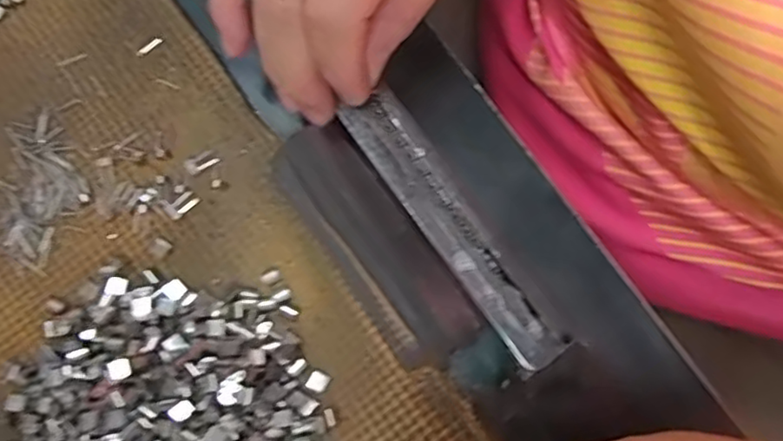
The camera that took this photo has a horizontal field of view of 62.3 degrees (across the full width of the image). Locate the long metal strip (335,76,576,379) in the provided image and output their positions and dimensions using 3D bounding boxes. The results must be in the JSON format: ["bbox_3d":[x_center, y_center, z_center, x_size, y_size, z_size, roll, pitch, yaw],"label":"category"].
[{"bbox_3d":[0.022,0.001,0.234,0.020,0.004,0.113,-35,79,-7],"label":"long metal strip"}]

